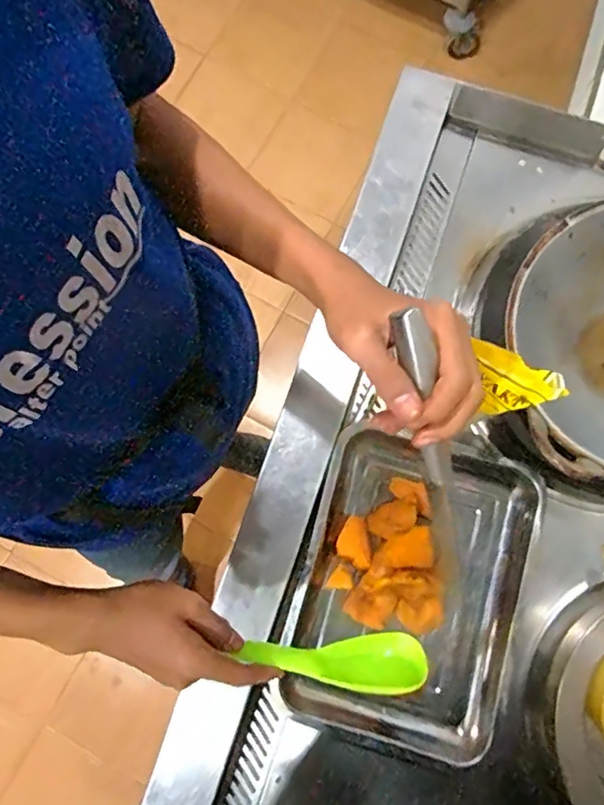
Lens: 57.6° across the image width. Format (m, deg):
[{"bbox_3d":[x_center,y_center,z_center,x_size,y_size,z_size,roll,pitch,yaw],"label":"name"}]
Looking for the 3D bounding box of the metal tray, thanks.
[{"bbox_3d":[0.127,0.214,0.641,0.253,0.050,0.331,15,81,4],"label":"metal tray"}]

